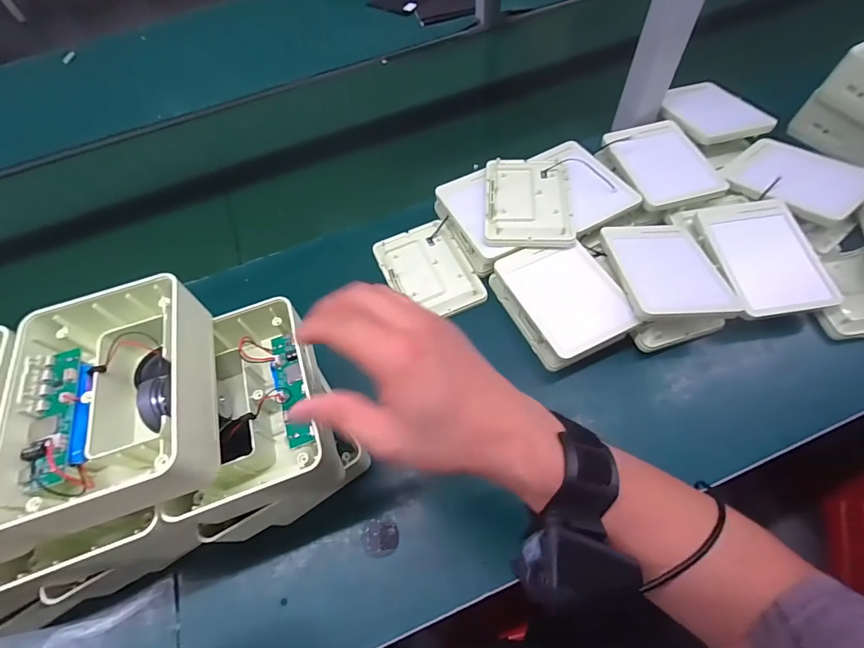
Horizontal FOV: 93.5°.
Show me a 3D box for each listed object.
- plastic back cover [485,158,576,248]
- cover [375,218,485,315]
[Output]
[{"bbox_3d":[0.113,-0.148,0.481,0.098,0.023,0.129,1,58,6],"label":"plastic back cover"},{"bbox_3d":[-0.005,-0.068,0.491,0.098,0.012,0.130,-23,59,-9],"label":"cover"}]

